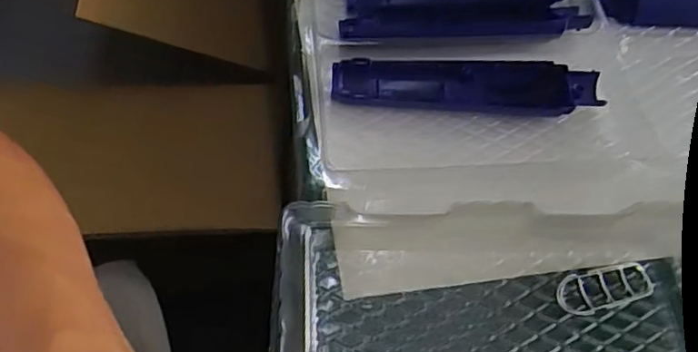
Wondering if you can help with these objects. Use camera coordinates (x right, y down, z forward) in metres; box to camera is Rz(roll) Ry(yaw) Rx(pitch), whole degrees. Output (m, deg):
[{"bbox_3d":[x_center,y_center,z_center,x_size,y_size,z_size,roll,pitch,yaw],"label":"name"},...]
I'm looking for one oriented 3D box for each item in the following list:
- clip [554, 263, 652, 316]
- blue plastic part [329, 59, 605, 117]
[{"bbox_3d":[0.139,0.061,0.331,0.057,0.007,0.021,-10,59,-11],"label":"clip"},{"bbox_3d":[0.072,-0.059,0.394,0.165,0.021,0.034,5,57,-1],"label":"blue plastic part"}]

